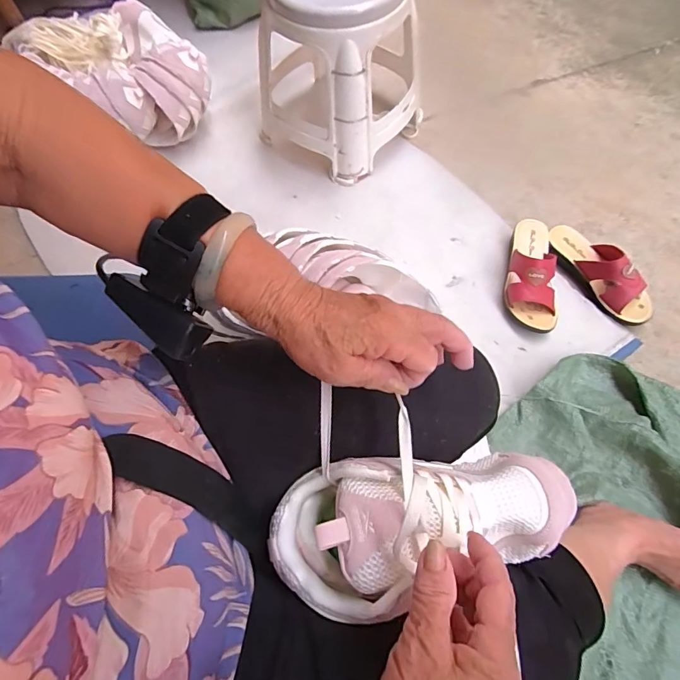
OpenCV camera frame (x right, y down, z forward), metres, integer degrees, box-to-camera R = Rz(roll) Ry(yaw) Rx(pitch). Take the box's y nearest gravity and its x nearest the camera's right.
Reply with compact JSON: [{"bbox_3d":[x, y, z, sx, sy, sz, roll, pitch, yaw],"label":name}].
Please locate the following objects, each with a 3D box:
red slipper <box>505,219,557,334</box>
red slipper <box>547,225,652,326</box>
[{"bbox_3d":[0.345,-0.130,0.782,0.081,0.070,0.223,4,66,7],"label":"red slipper"},{"bbox_3d":[0.476,-0.129,0.789,0.079,0.073,0.226,-33,67,-10],"label":"red slipper"}]

